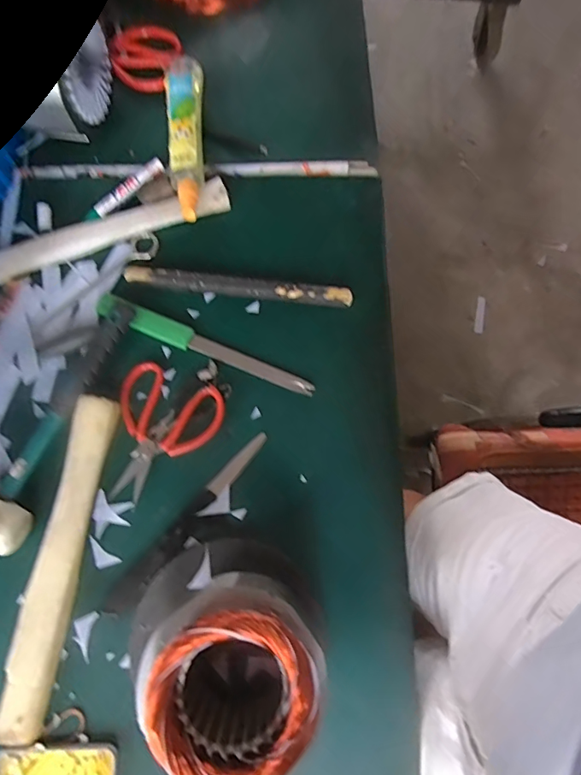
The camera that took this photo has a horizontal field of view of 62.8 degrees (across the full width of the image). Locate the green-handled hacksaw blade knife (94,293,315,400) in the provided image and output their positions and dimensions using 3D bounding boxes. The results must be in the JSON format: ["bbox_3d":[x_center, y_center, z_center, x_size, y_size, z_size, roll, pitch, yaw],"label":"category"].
[{"bbox_3d":[-0.102,-0.051,0.554,0.273,0.021,0.027,23,78,5],"label":"green-handled hacksaw blade knife"}]

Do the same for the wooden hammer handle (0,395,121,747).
[{"bbox_3d":[-0.239,0.176,0.498,0.042,0.031,0.333,9,77,2],"label":"wooden hammer handle"}]

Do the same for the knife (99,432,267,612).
[{"bbox_3d":[-0.109,0.144,0.514,0.029,0.014,0.239,41,80,8],"label":"knife"}]

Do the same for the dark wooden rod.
[{"bbox_3d":[-0.061,-0.121,0.570,0.265,0.017,0.025,7,77,1],"label":"dark wooden rod"}]

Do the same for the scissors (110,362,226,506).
[{"bbox_3d":[-0.157,0.039,0.531,0.154,0.025,0.112,-42,81,-9],"label":"scissors"}]

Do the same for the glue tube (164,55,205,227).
[{"bbox_3d":[-0.129,-0.307,0.596,0.041,0.044,0.217,-4,77,-1],"label":"glue tube"}]

